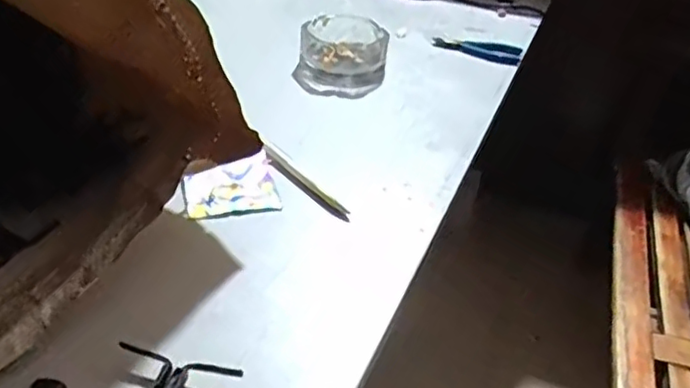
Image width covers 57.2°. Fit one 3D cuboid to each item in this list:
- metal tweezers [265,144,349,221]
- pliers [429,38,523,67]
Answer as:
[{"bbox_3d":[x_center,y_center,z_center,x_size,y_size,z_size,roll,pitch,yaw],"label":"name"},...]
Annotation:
[{"bbox_3d":[-0.041,-0.012,0.606,0.016,0.011,0.130,-20,43,-33],"label":"metal tweezers"},{"bbox_3d":[0.191,-0.211,0.916,0.123,0.022,0.047,17,36,13],"label":"pliers"}]

